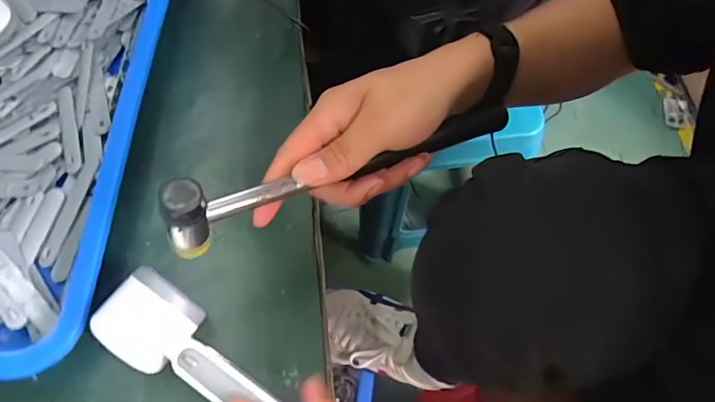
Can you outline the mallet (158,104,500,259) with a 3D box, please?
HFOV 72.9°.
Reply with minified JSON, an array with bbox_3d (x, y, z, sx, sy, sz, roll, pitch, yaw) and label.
[{"bbox_3d":[0.004,-0.021,0.314,0.246,0.056,0.021,-19,64,-21],"label":"mallet"}]

